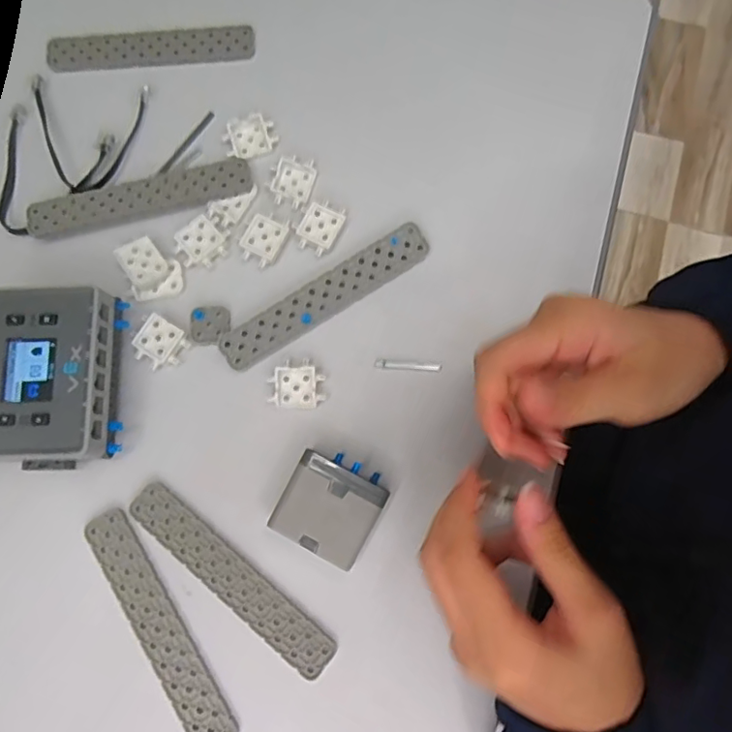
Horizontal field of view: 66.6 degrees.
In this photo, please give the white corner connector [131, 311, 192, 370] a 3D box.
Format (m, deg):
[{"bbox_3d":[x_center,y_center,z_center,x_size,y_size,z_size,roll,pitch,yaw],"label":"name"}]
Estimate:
[{"bbox_3d":[-0.134,-0.016,0.357,0.036,0.009,0.030,32,81,6],"label":"white corner connector"}]

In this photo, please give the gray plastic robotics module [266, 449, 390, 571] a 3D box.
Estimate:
[{"bbox_3d":[-0.021,0.082,0.330,0.055,0.023,0.054,27,80,5],"label":"gray plastic robotics module"}]

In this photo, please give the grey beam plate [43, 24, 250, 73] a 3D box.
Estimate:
[{"bbox_3d":[-0.157,-0.232,0.403,0.148,0.004,0.027,-3,79,-1],"label":"grey beam plate"}]

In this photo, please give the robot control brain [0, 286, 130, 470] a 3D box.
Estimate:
[{"bbox_3d":[-0.189,0.008,0.336,0.077,0.043,0.102,-1,79,0],"label":"robot control brain"}]

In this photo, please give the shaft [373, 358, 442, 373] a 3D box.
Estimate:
[{"bbox_3d":[0.027,0.000,0.353,0.041,0.004,0.006,6,79,1],"label":"shaft"}]

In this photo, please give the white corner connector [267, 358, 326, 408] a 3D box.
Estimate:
[{"bbox_3d":[-0.044,0.011,0.351,0.034,0.008,0.029,2,79,0],"label":"white corner connector"}]

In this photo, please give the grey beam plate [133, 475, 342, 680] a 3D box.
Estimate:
[{"bbox_3d":[-0.081,0.126,0.332,0.148,0.004,0.027,39,82,7],"label":"grey beam plate"}]

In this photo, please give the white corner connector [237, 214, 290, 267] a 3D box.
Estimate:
[{"bbox_3d":[-0.069,-0.085,0.368,0.029,0.008,0.033,24,80,4],"label":"white corner connector"}]

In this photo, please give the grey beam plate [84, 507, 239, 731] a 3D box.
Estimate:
[{"bbox_3d":[-0.122,0.154,0.327,0.025,0.004,0.148,-32,81,-6],"label":"grey beam plate"}]

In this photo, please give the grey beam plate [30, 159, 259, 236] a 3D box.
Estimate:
[{"bbox_3d":[-0.152,-0.115,0.375,0.147,0.006,0.029,-15,80,-3],"label":"grey beam plate"}]

